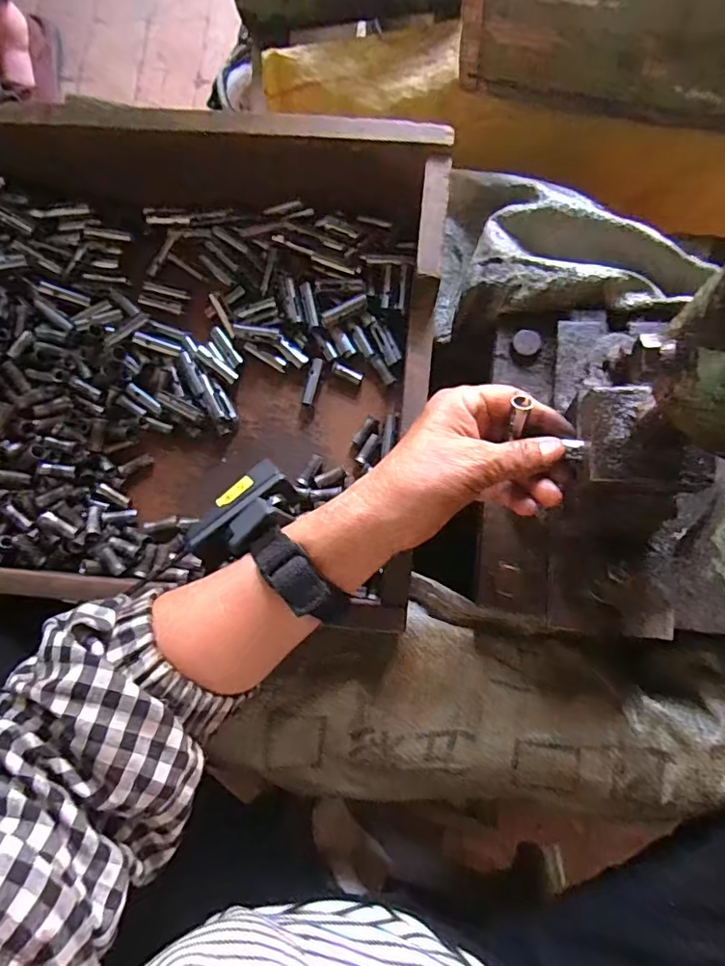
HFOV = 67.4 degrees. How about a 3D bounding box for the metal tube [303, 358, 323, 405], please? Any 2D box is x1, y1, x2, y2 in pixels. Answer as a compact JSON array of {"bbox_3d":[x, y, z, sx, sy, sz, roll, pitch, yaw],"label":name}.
[{"bbox_3d":[-0.039,-0.079,0.423,0.008,0.004,0.036,16,94,7],"label":"metal tube"}]

